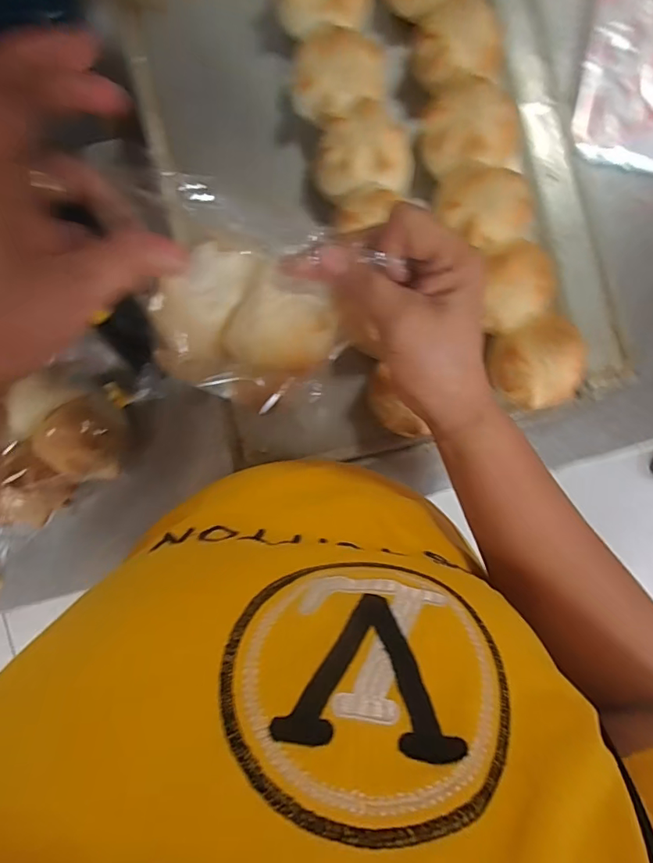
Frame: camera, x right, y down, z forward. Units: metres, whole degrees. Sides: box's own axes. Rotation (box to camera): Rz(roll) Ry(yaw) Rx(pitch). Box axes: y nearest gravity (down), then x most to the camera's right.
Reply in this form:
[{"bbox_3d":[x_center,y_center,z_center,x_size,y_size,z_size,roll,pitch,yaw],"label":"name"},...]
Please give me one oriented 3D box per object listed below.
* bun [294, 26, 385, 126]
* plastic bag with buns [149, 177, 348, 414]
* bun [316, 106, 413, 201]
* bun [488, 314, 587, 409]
[{"bbox_3d":[0.007,-0.301,0.418,0.081,0.045,0.074,-30,93,-2],"label":"bun"},{"bbox_3d":[-0.044,-0.073,0.303,0.106,0.050,0.107,21,117,-7],"label":"plastic bag with buns"},{"bbox_3d":[0.032,-0.237,0.422,0.085,0.047,0.073,-2,91,-3],"label":"bun"},{"bbox_3d":[0.185,-0.059,0.427,0.075,0.059,0.076,-11,92,-3],"label":"bun"}]

